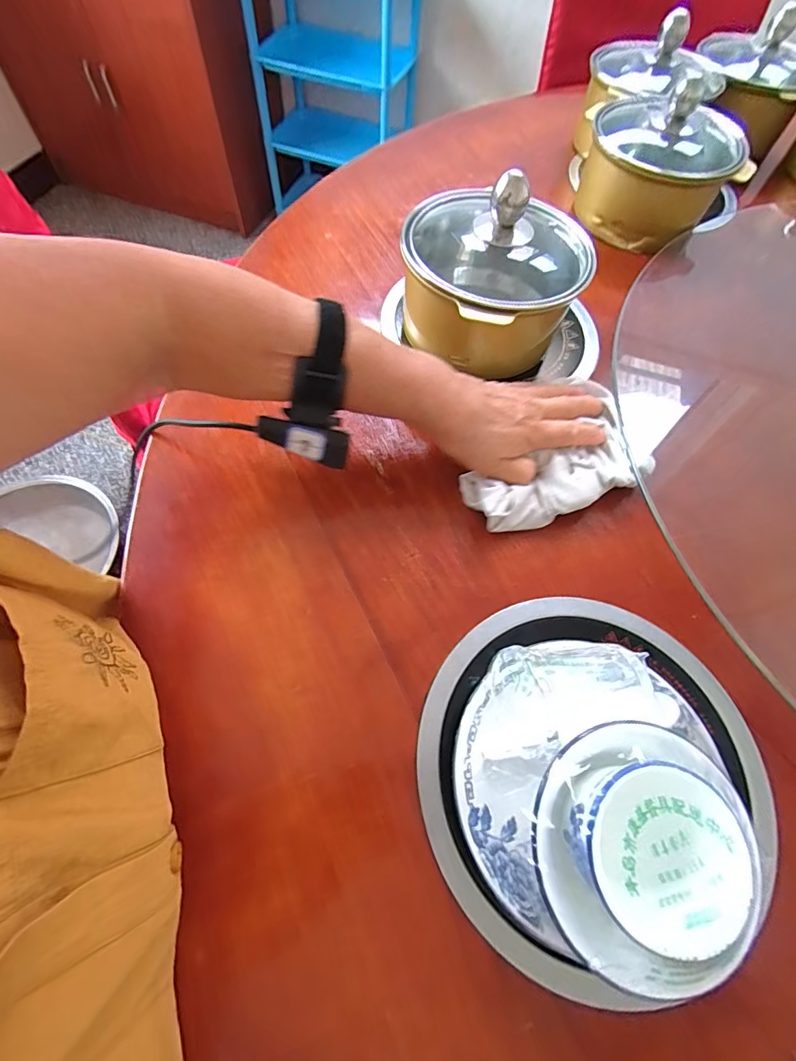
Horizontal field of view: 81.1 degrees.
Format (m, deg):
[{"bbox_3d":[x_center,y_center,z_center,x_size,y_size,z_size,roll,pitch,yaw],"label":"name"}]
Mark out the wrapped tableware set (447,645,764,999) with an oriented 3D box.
[{"bbox_3d":[0.107,0.136,0.253,0.146,0.075,0.156,20,64,6],"label":"wrapped tableware set"}]

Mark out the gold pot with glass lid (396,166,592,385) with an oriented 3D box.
[{"bbox_3d":[0.080,-0.232,0.423,0.139,0.130,0.156,-24,67,-15],"label":"gold pot with glass lid"}]

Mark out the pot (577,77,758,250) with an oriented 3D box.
[{"bbox_3d":[0.296,-0.422,0.540,0.146,0.129,0.147,1,63,-3],"label":"pot"}]

